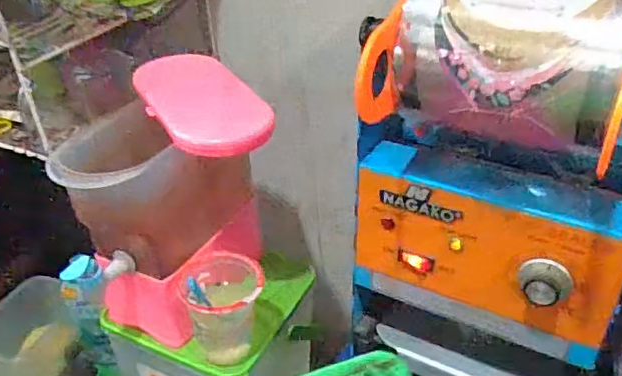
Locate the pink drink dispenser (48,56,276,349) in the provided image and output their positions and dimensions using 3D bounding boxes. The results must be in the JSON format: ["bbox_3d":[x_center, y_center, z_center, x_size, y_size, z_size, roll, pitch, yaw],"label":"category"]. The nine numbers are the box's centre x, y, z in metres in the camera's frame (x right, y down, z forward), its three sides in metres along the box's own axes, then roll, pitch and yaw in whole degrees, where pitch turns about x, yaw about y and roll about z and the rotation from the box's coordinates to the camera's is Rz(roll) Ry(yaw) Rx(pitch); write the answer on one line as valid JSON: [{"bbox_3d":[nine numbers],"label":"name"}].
[{"bbox_3d":[-0.157,0.011,0.694,0.204,0.257,0.200,-8,34,-9],"label":"pink drink dispenser"}]

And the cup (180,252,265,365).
[{"bbox_3d":[-0.096,0.131,0.651,0.081,0.109,0.088,-1,34,1],"label":"cup"}]

